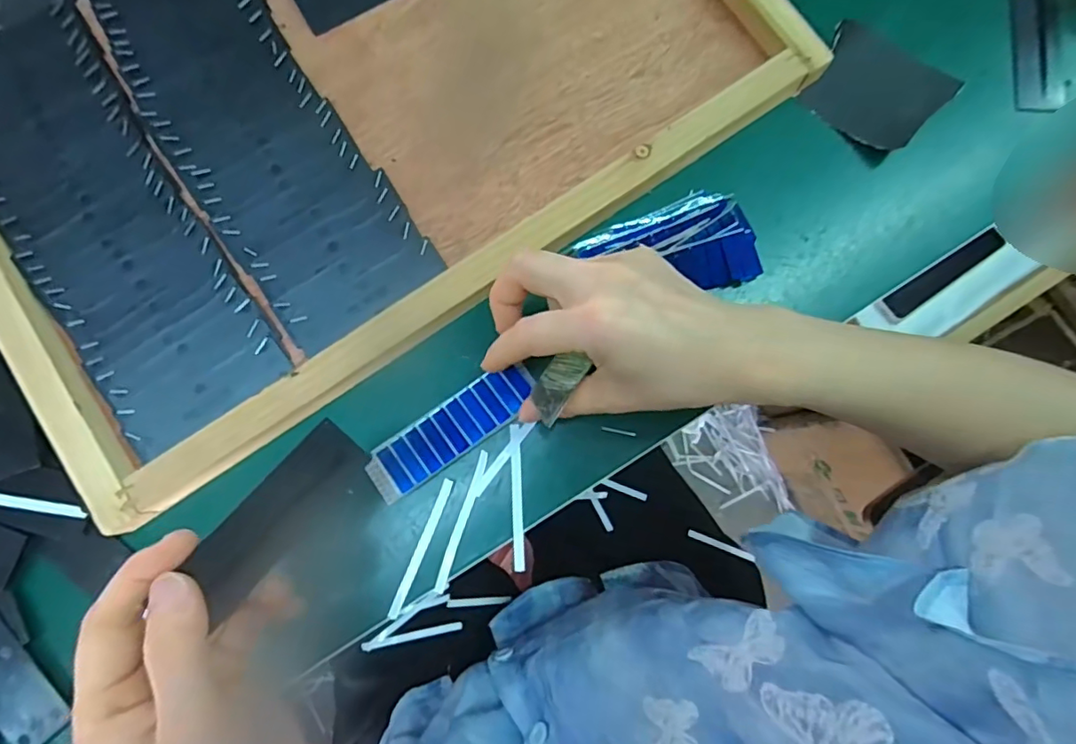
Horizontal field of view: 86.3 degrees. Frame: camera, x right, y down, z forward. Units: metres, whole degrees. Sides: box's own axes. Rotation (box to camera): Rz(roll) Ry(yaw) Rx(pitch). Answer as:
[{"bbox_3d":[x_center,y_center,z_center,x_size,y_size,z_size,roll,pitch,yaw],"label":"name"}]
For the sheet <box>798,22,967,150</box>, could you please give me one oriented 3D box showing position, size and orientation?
[{"bbox_3d":[0.205,-0.171,0.348,0.075,0.004,0.063,36,86,10],"label":"sheet"}]

